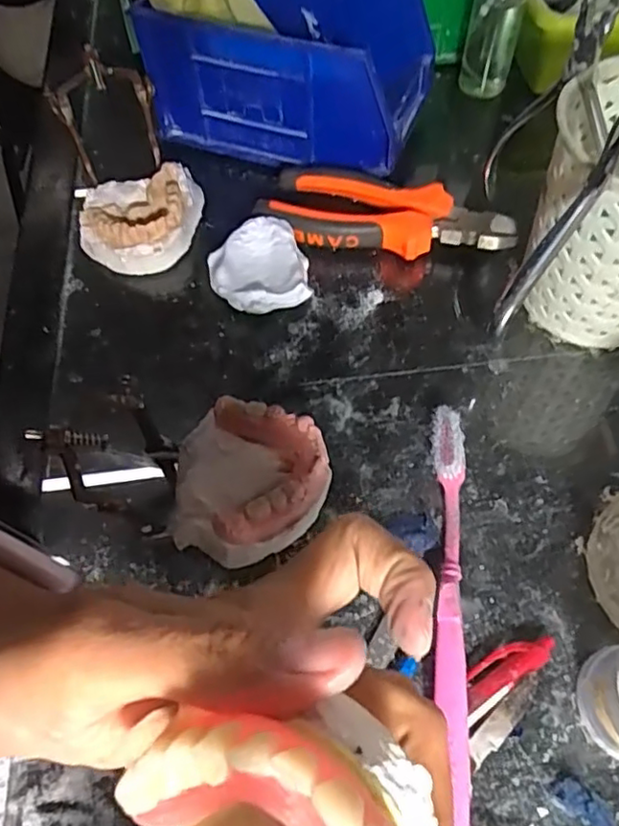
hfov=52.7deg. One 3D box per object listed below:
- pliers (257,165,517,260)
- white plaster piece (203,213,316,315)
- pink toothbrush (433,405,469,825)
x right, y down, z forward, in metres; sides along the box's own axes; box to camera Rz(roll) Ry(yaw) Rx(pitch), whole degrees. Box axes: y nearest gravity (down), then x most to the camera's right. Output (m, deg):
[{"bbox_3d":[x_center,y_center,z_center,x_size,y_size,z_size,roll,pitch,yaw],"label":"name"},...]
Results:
[{"bbox_3d":[0.048,-0.120,0.387,0.150,0.027,0.057,15,61,10],"label":"pliers"},{"bbox_3d":[-0.030,-0.083,0.366,0.055,0.023,0.055,-20,61,-10],"label":"white plaster piece"},{"bbox_3d":[0.060,0.086,0.268,0.014,0.021,0.191,4,60,4],"label":"pink toothbrush"}]

